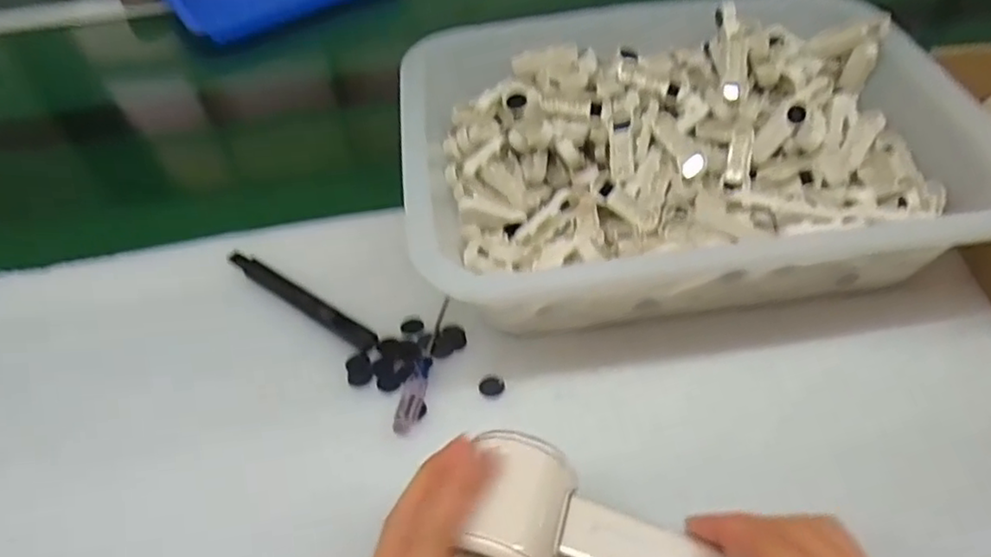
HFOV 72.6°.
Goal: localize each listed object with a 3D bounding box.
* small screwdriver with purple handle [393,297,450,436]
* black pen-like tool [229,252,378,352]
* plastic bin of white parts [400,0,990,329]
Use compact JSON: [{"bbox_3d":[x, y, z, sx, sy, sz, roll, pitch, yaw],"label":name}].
[{"bbox_3d":[-0.044,0.049,0.412,0.013,0.010,0.102,5,51,8],"label":"small screwdriver with purple handle"},{"bbox_3d":[-0.132,0.012,0.451,0.135,0.005,0.014,29,58,24],"label":"black pen-like tool"},{"bbox_3d":[0.116,-0.098,0.471,0.343,0.087,0.264,-5,50,-1],"label":"plastic bin of white parts"}]

